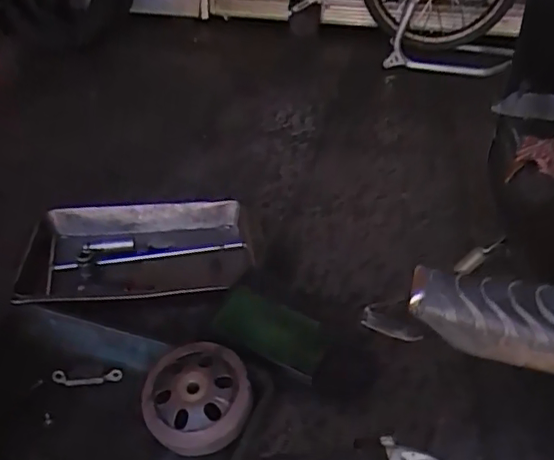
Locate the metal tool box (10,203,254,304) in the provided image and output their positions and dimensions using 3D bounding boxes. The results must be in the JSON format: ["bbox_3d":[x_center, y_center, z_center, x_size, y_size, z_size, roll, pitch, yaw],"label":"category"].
[{"bbox_3d":[-0.211,0.042,0.881,0.332,0.053,0.249,-3,32,-8],"label":"metal tool box"}]

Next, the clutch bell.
[{"bbox_3d":[-0.086,0.178,0.618,0.114,0.023,0.114,-2,59,3],"label":"clutch bell"}]

